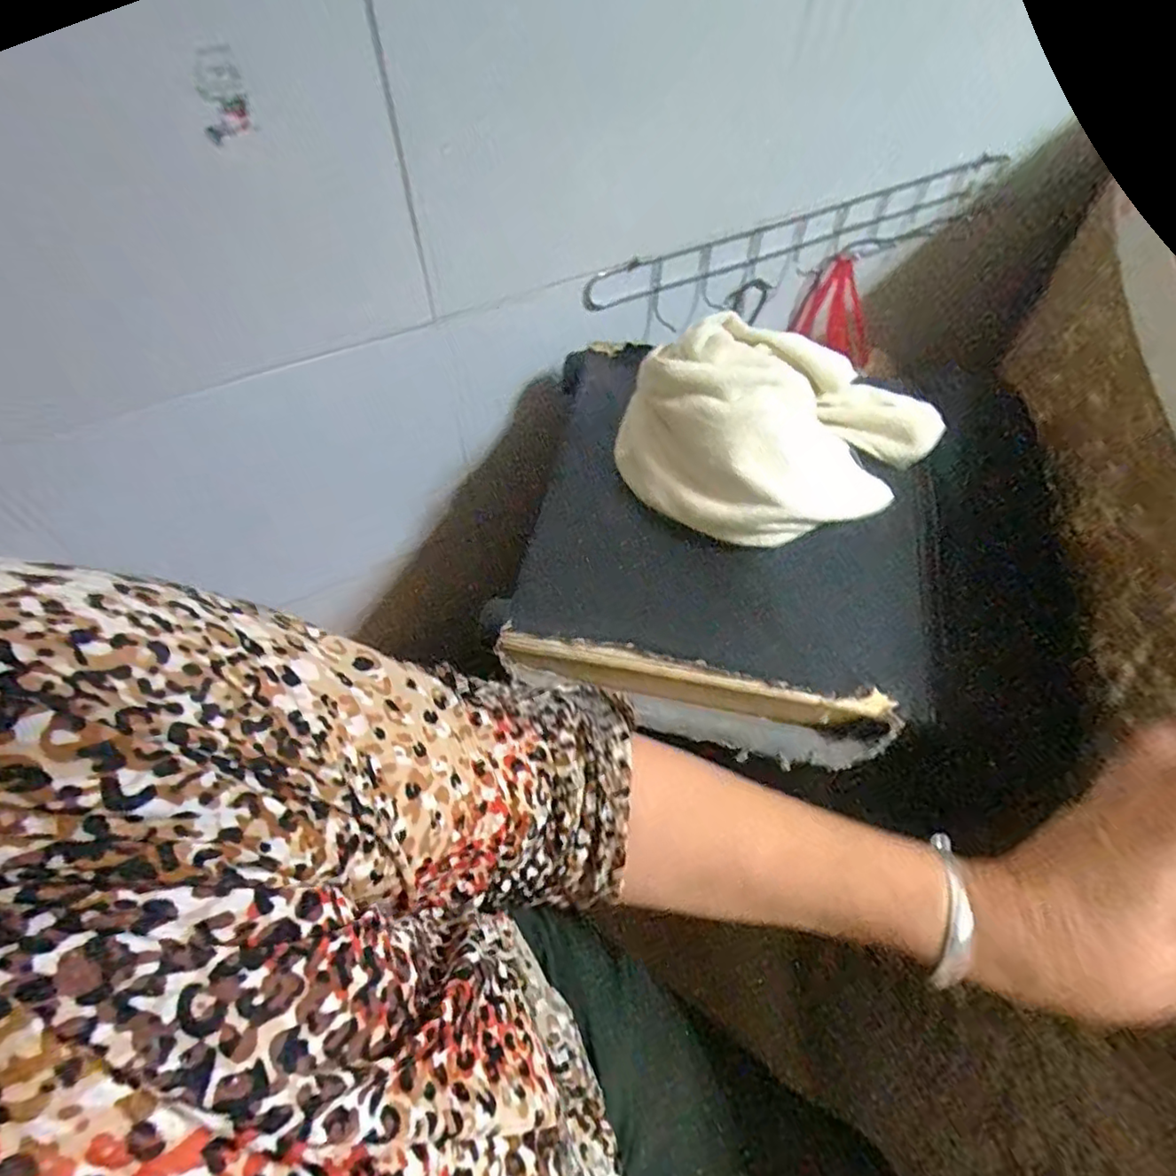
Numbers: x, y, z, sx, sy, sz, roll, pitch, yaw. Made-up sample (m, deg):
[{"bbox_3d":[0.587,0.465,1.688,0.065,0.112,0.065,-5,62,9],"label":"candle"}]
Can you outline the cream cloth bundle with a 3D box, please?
[{"bbox_3d":[0.134,-0.119,0.423,0.183,0.083,0.177,31,62,18],"label":"cream cloth bundle"}]

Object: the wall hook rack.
[{"bbox_3d":[0.251,-0.374,0.661,0.569,0.079,0.025,-25,61,-16],"label":"wall hook rack"}]

